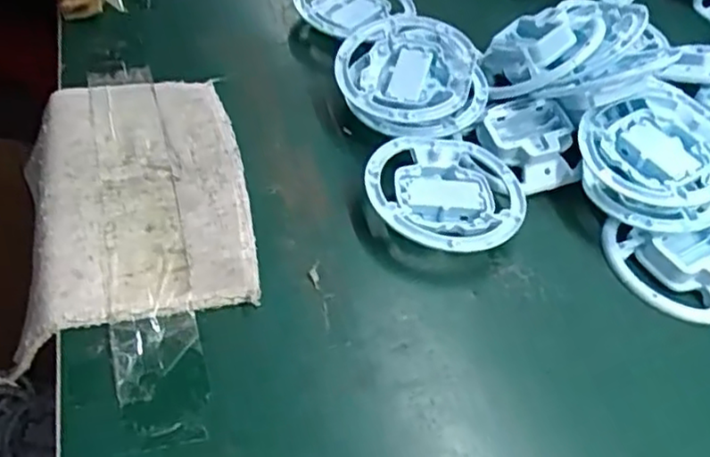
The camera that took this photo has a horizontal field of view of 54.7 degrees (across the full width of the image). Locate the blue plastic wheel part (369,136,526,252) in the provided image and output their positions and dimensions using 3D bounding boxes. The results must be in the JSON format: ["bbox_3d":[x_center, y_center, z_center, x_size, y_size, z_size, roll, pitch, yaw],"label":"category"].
[{"bbox_3d":[0.059,-0.022,0.456,0.102,0.022,0.099,5,48,-6],"label":"blue plastic wheel part"}]

